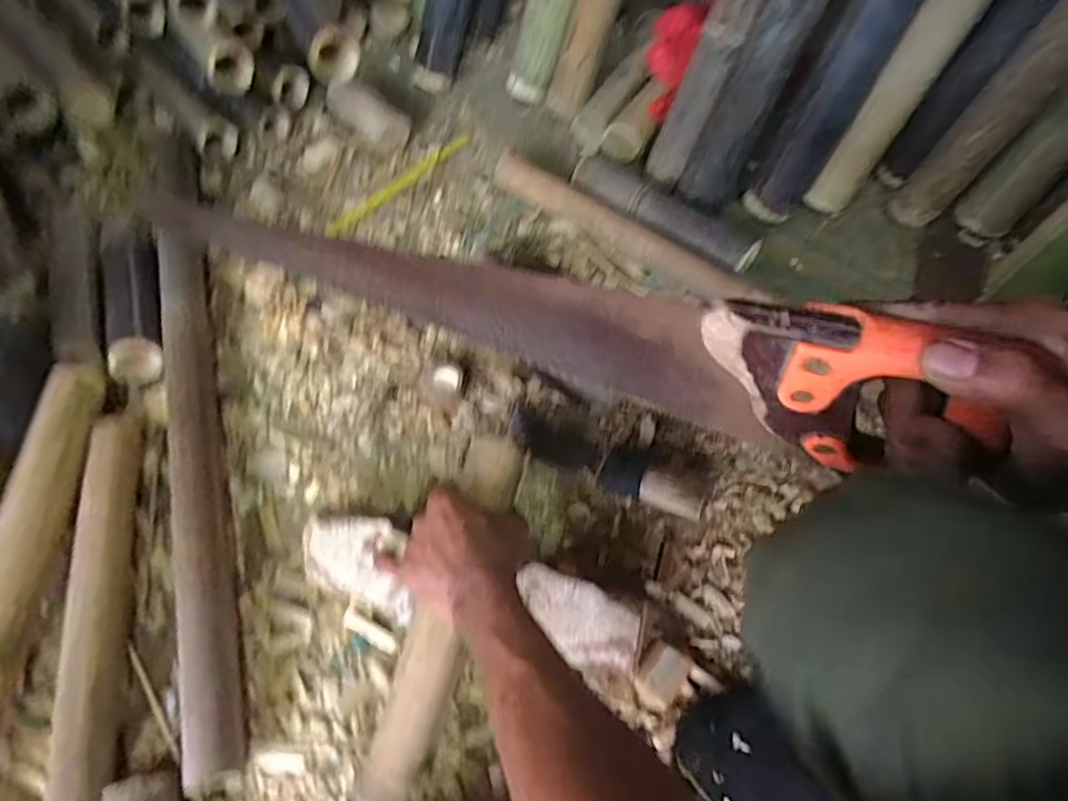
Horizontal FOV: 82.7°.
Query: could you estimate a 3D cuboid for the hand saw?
[{"bbox_3d":[-0.013,-0.049,0.356,0.446,0.109,0.023,16,62,13],"label":"hand saw"}]

